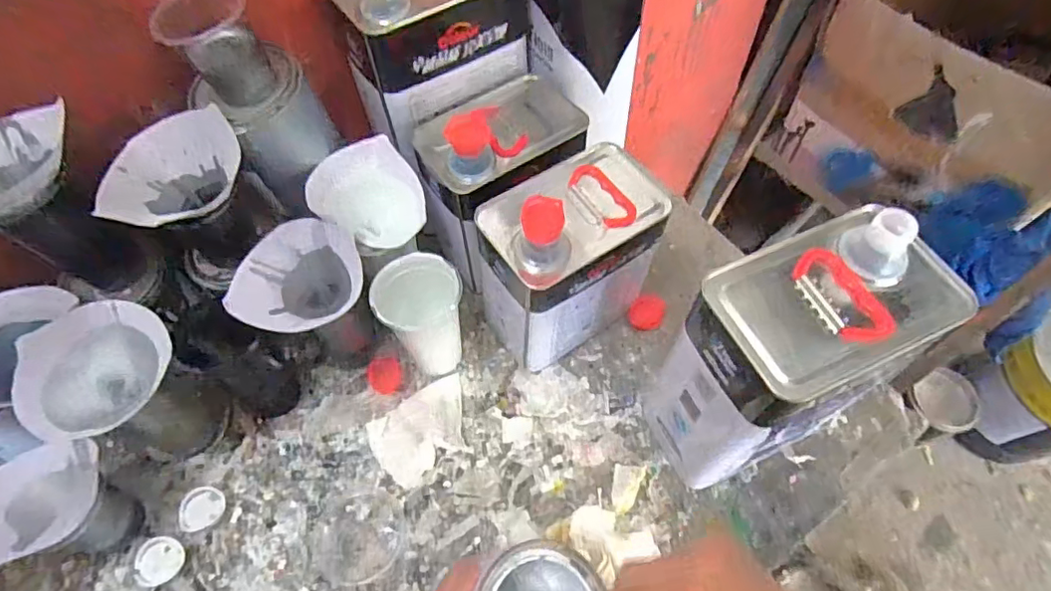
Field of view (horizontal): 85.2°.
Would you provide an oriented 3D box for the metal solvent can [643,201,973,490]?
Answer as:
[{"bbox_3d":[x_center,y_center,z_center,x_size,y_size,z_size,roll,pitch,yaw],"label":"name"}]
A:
[{"bbox_3d":[0.218,0.059,0.491,0.172,0.273,0.109,-22,61,-11],"label":"metal solvent can"}]

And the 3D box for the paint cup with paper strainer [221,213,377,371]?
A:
[{"bbox_3d":[-0.213,0.019,0.597,0.100,0.173,0.118,21,62,15],"label":"paint cup with paper strainer"}]

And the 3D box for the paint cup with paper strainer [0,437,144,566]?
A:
[{"bbox_3d":[-0.432,0.198,0.530,0.107,0.119,0.106,-3,58,2],"label":"paint cup with paper strainer"}]

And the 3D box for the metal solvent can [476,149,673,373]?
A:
[{"bbox_3d":[0.046,-0.039,0.585,0.166,0.236,0.108,-33,64,-17],"label":"metal solvent can"}]

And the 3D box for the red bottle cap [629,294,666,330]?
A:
[{"bbox_3d":[0.142,0.019,0.668,0.039,0.014,0.040,-1,60,1],"label":"red bottle cap"}]

